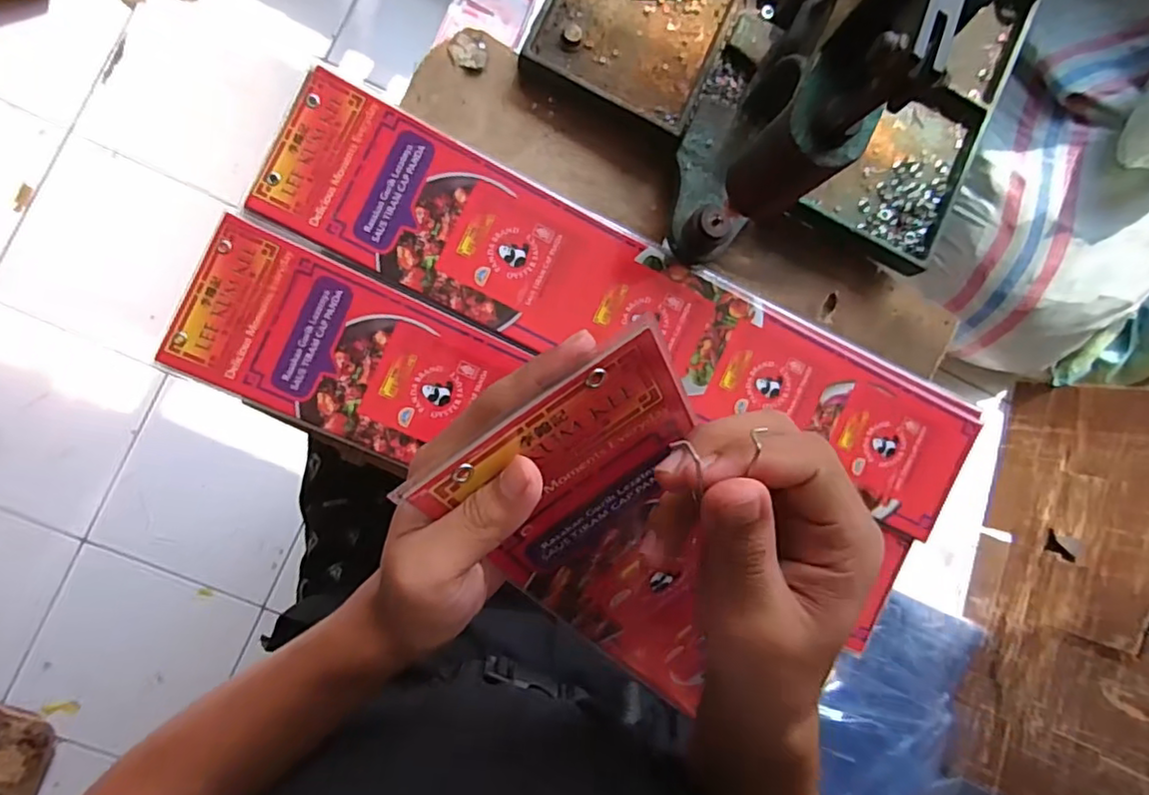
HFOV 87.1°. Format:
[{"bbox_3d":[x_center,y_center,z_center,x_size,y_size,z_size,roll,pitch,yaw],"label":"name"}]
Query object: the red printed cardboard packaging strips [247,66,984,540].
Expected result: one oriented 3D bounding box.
[{"bbox_3d":[0.054,-0.058,0.448,0.551,0.009,0.110,25,87,-9],"label":"red printed cardboard packaging strips"}]

